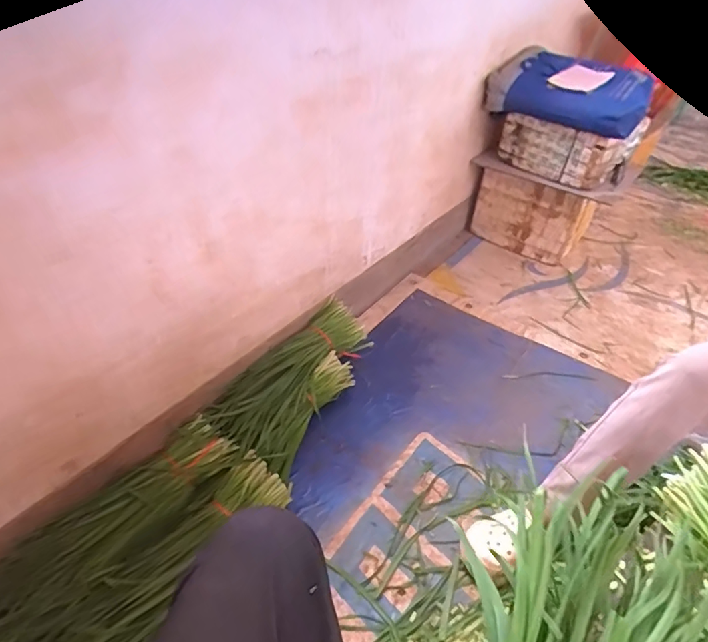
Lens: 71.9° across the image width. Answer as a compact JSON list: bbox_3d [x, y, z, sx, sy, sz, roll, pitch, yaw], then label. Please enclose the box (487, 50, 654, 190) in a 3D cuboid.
[{"bbox_3d":[0.657,-0.639,1.539,0.451,0.293,0.328,27,46,26],"label":"box"}]

